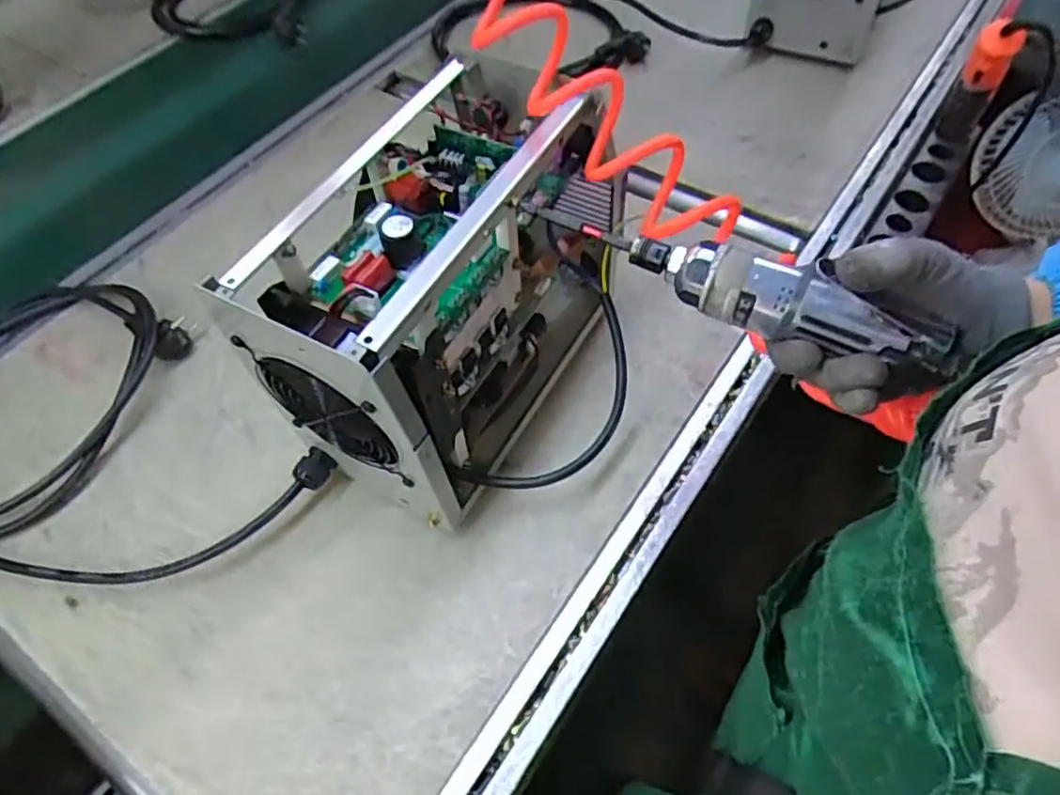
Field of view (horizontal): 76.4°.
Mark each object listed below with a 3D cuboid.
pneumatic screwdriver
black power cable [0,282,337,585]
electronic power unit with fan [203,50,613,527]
[{"bbox_3d":[0.109,-0.069,0.383,0.221,0.032,0.033,24,60,20],"label":"pneumatic screwdriver"},{"bbox_3d":[-0.407,0.046,0.600,0.408,0.037,0.274,37,66,24],"label":"black power cable"},{"bbox_3d":[-0.063,-0.078,0.533,0.145,0.247,0.291,22,61,17],"label":"electronic power unit with fan"}]

